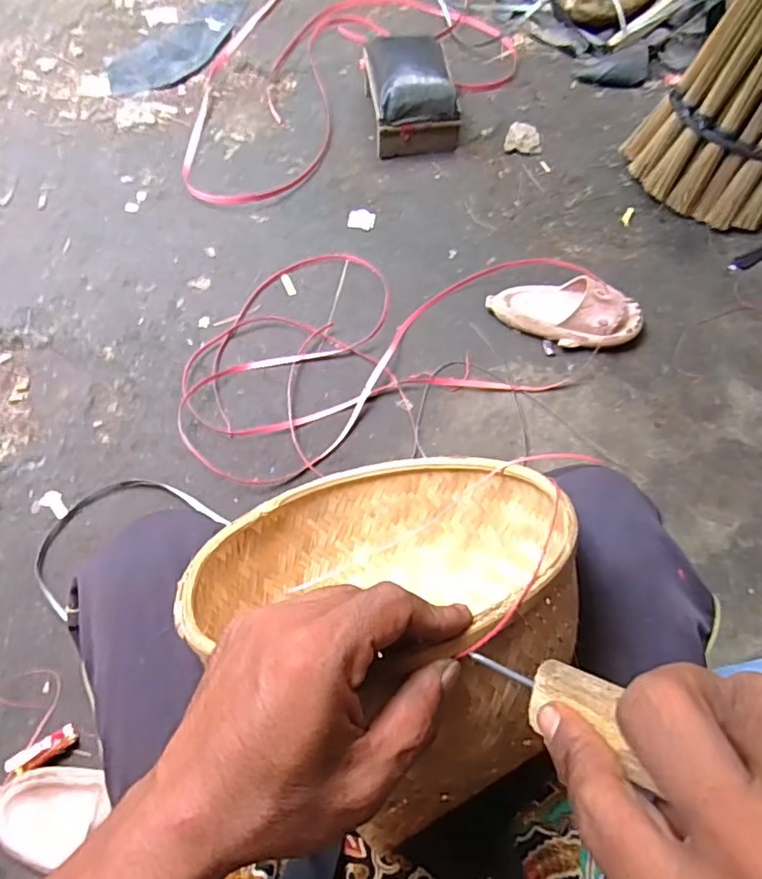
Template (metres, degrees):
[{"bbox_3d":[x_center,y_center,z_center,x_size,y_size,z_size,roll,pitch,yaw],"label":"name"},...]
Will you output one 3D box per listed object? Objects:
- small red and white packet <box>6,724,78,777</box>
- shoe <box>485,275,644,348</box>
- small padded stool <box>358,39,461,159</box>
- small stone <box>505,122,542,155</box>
[{"bbox_3d":[-0.446,0.412,0.758,0.083,0.016,0.029,-22,67,-35],"label":"small red and white packet"},{"bbox_3d":[0.340,-0.235,1.059,0.269,0.084,0.108,9,67,3],"label":"shoe"},{"bbox_3d":[0.064,-0.764,1.257,0.178,0.158,0.224,-8,67,-4],"label":"small padded stool"},{"bbox_3d":[0.324,-0.684,1.302,0.081,0.025,0.067,7,67,3],"label":"small stone"}]

